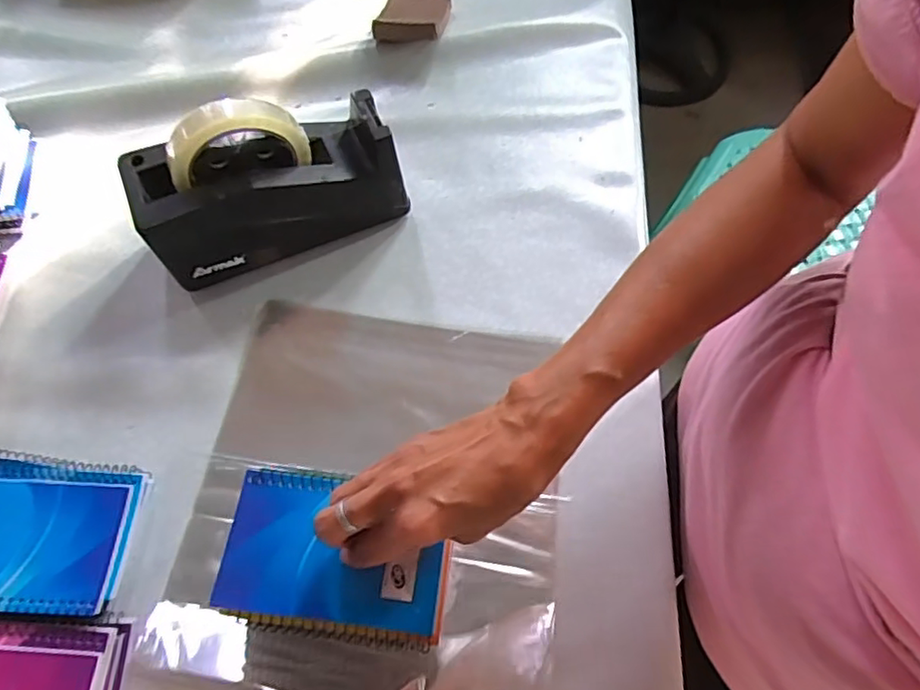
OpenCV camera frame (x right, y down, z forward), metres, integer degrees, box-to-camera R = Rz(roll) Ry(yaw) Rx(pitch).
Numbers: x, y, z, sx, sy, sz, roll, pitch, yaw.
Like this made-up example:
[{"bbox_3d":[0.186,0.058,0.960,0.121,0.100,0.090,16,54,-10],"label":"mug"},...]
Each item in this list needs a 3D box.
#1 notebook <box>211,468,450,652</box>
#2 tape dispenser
[{"bbox_3d":[-0.074,0.127,0.360,0.132,0.009,0.090,9,66,2],"label":"notebook"},{"bbox_3d":[-0.147,-0.130,0.460,0.191,0.129,0.070,-22,69,-11],"label":"tape dispenser"}]

